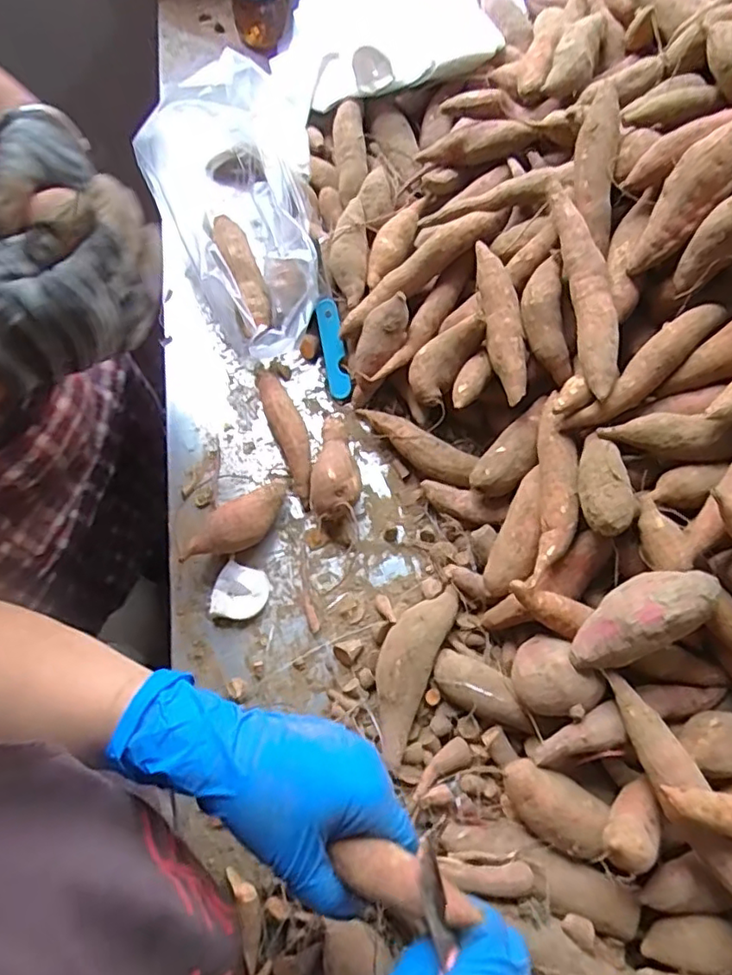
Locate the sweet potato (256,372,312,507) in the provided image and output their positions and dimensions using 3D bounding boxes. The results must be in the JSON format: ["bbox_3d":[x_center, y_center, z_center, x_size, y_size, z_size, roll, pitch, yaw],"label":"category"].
[{"bbox_3d":[-0.070,-0.053,0.532,0.025,0.035,0.140,-21,71,-9],"label":"sweet potato"}]

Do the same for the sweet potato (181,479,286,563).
[{"bbox_3d":[-0.102,0.031,0.497,0.101,0.040,0.043,-42,75,-15],"label":"sweet potato"}]

